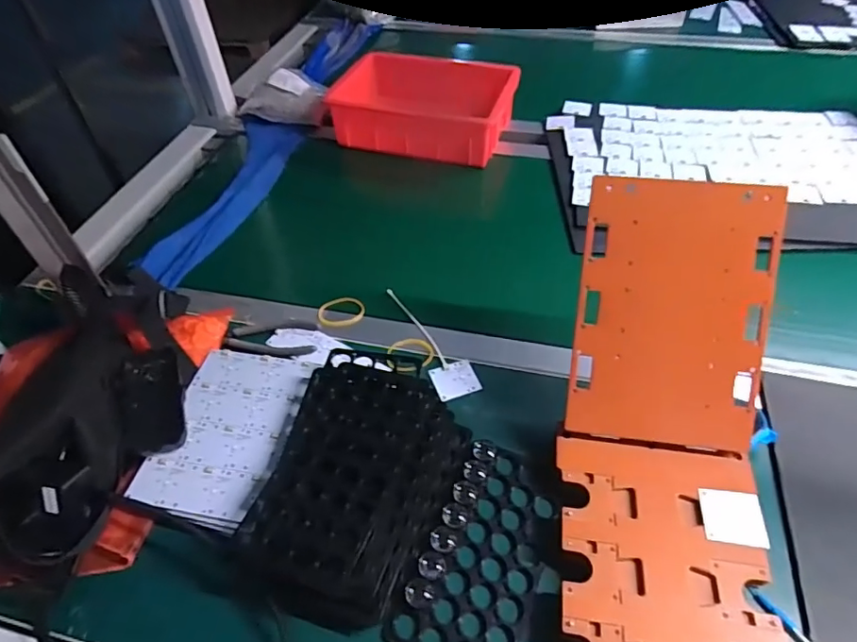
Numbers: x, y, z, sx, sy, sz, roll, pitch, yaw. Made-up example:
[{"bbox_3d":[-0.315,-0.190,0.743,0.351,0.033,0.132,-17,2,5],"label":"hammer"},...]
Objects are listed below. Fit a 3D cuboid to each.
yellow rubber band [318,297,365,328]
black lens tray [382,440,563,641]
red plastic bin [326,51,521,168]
[{"bbox_3d":[-0.111,-0.013,0.674,0.058,0.009,0.051,-19,47,-11],"label":"yellow rubber band"},{"bbox_3d":[0.052,0.202,0.465,0.098,0.022,0.197,17,50,21],"label":"black lens tray"},{"bbox_3d":[-0.007,-0.378,0.922,0.291,0.092,0.200,11,49,16],"label":"red plastic bin"}]

